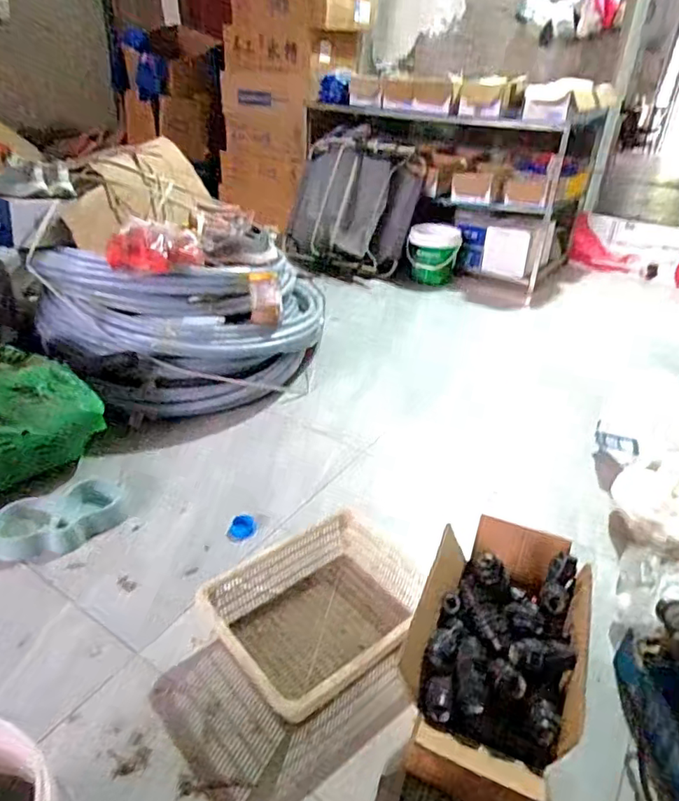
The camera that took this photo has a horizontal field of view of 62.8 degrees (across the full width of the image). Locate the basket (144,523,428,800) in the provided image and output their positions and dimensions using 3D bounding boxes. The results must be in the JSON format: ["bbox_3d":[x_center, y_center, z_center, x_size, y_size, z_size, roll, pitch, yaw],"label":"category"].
[{"bbox_3d":[-0.026,0.400,1.080,0.408,0.102,0.320,-22,37,-35],"label":"basket"}]

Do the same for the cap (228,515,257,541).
[{"bbox_3d":[-0.232,0.304,1.338,0.056,0.025,0.063,19,34,27],"label":"cap"}]

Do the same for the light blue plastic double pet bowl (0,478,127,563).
[{"bbox_3d":[-0.644,0.275,1.292,0.188,0.068,0.291,27,38,37],"label":"light blue plastic double pet bowl"}]

